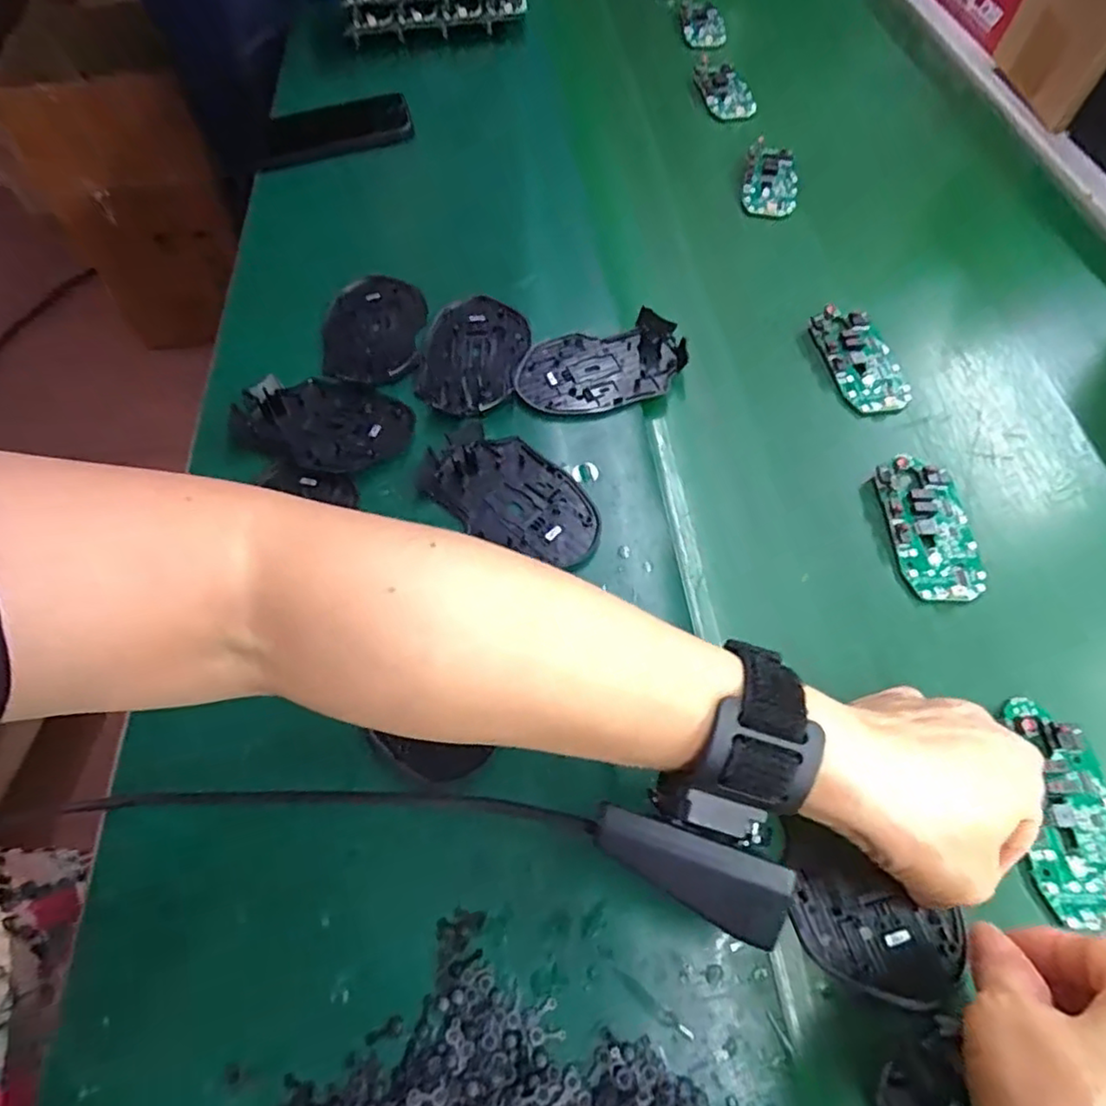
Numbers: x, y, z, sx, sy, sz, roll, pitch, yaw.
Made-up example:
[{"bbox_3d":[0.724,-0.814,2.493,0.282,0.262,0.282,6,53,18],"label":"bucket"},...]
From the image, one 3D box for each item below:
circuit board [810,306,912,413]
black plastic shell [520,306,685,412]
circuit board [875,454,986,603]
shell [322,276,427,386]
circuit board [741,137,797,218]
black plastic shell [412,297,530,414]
[{"bbox_3d":[0.210,-0.132,0.438,0.047,0.015,0.085,-13,61,-4],"label":"circuit board"},{"bbox_3d":[0.032,-0.127,0.434,0.112,0.013,0.066,-14,61,-5],"label":"black plastic shell"},{"bbox_3d":[0.218,-0.014,0.372,0.045,0.011,0.090,-2,61,2],"label":"circuit board"},{"bbox_3d":[-0.130,-0.163,0.470,0.069,0.012,0.115,-4,61,1],"label":"shell"},{"bbox_3d":[0.184,-0.316,0.545,0.044,0.017,0.082,10,62,8],"label":"circuit board"},{"bbox_3d":[-0.056,-0.139,0.451,0.070,0.010,0.106,6,61,6],"label":"black plastic shell"}]

